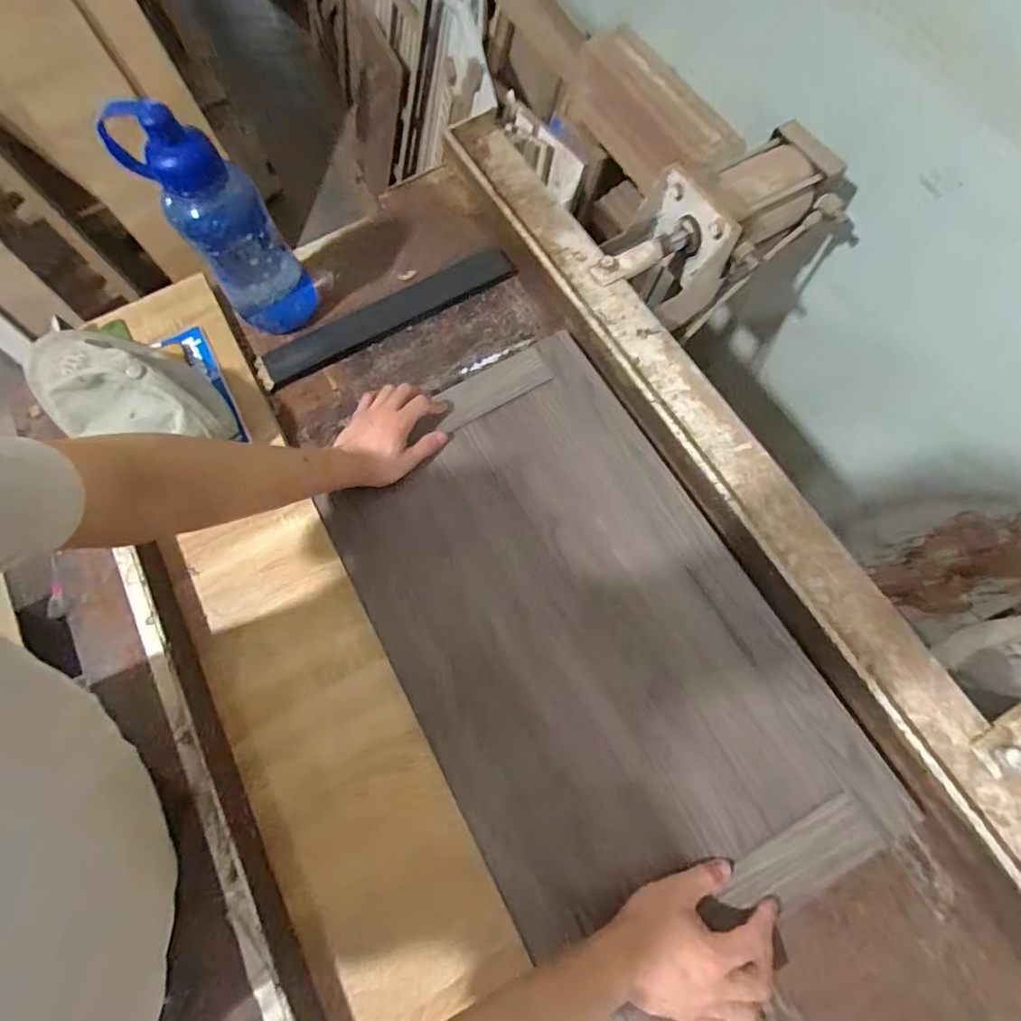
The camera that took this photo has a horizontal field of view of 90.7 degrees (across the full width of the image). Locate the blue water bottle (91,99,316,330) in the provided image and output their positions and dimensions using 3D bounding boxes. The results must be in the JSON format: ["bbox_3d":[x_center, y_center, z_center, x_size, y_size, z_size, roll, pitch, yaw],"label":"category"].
[{"bbox_3d":[-0.325,-0.322,0.592,0.113,0.280,0.089,-32,73,-7],"label":"blue water bottle"}]

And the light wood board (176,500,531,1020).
[{"bbox_3d":[-0.118,0.335,0.472,0.155,0.024,0.783,-28,73,-11],"label":"light wood board"}]

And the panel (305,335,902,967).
[{"bbox_3d":[0.062,0.118,0.552,0.380,0.040,0.616,-27,73,-10],"label":"panel"}]

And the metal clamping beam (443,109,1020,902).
[{"bbox_3d":[0.273,-0.020,0.584,0.107,0.042,1.370,-28,73,-8],"label":"metal clamping beam"}]

